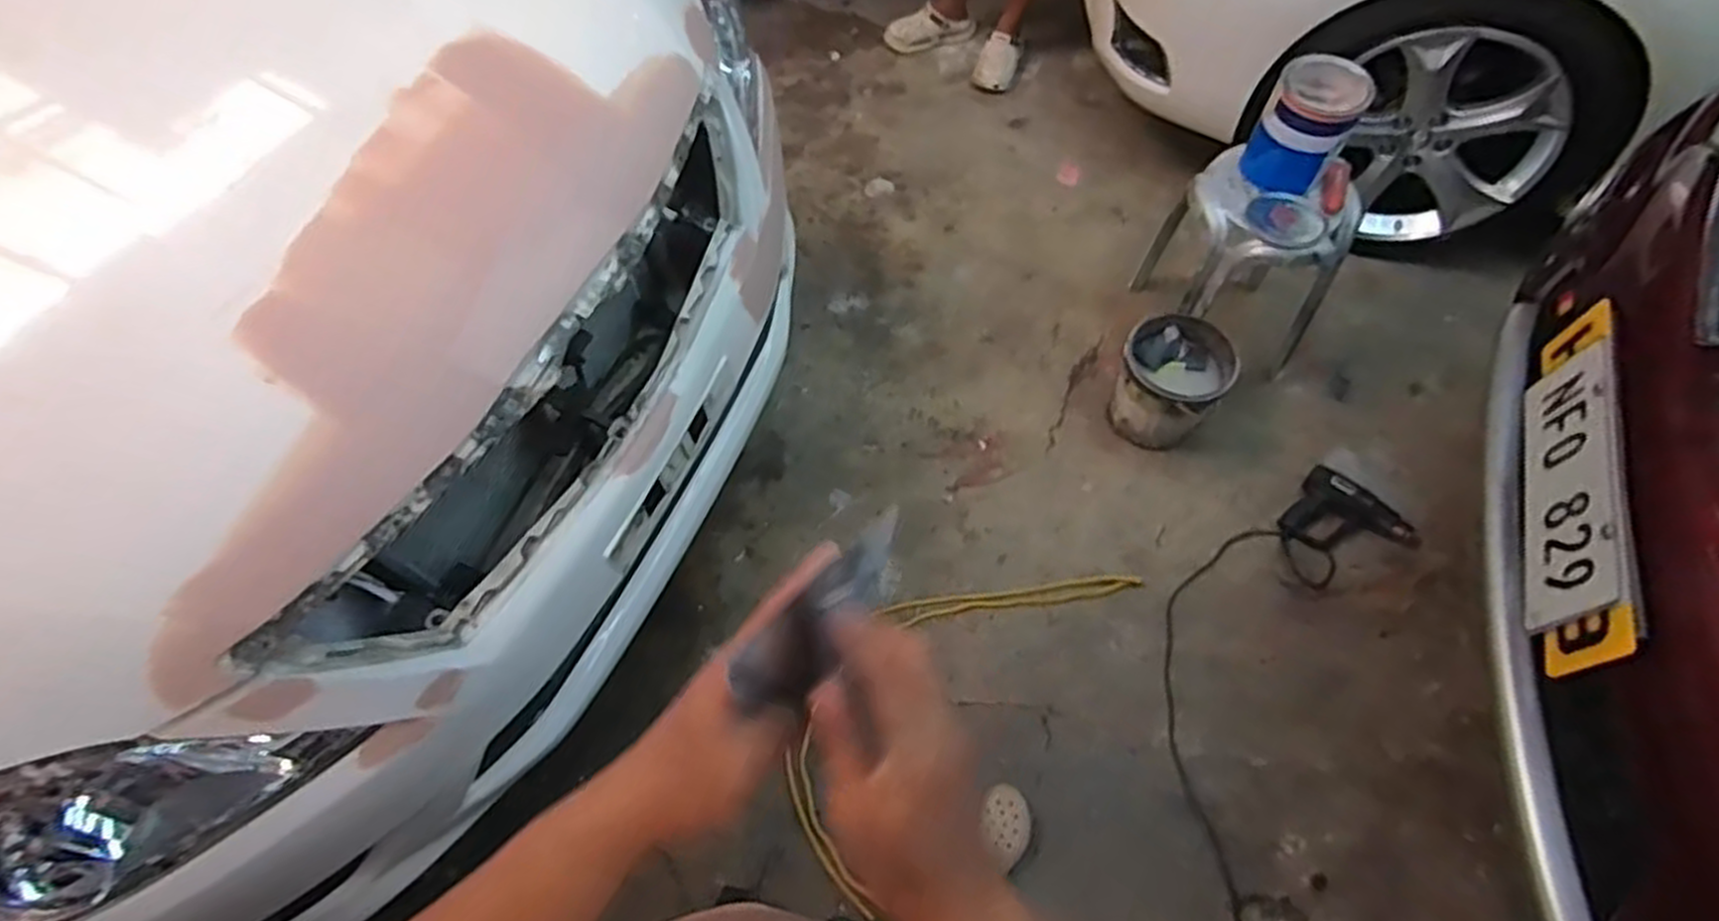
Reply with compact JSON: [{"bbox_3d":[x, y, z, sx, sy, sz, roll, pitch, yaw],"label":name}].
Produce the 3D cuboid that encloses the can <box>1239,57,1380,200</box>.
[{"bbox_3d":[0.855,-0.644,1.510,0.157,0.197,0.157,1,59,-2],"label":"can"}]

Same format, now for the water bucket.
[{"bbox_3d":[0.686,-0.165,1.753,0.221,0.223,0.222,1,59,-2],"label":"water bucket"}]

